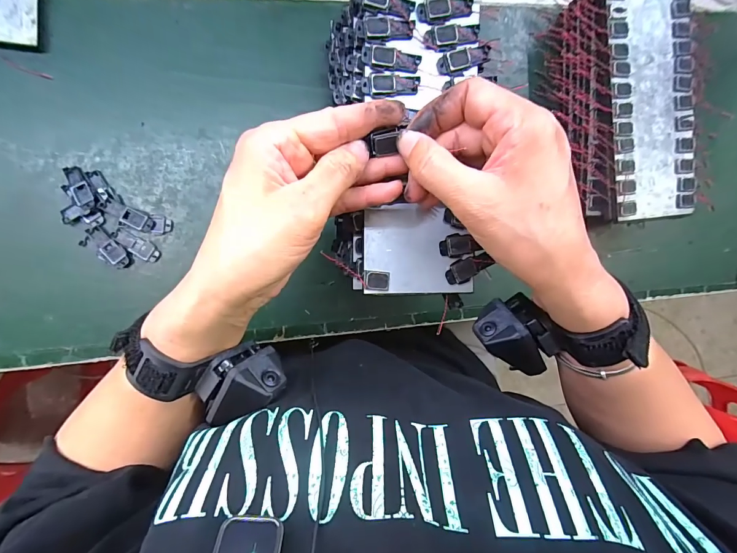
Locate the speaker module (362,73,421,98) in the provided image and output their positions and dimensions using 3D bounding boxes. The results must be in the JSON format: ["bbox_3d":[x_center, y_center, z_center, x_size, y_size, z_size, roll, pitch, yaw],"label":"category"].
[{"bbox_3d":[0.015,-0.129,0.246,0.039,0.004,0.015,-4,94,-9],"label":"speaker module"}]

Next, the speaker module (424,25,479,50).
[{"bbox_3d":[0.058,-0.165,0.250,0.041,0.006,0.014,-13,95,-8],"label":"speaker module"}]

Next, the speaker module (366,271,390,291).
[{"bbox_3d":[0.007,0.003,0.252,0.017,0.004,0.013,5,92,-9],"label":"speaker module"}]

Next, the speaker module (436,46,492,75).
[{"bbox_3d":[0.067,-0.151,0.253,0.041,0.006,0.014,-24,97,-7],"label":"speaker module"}]

